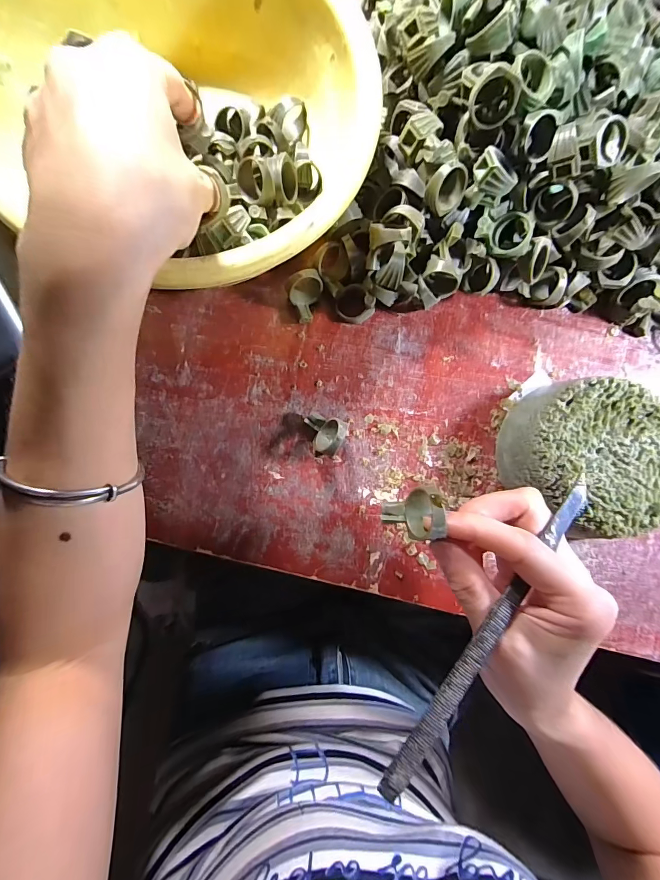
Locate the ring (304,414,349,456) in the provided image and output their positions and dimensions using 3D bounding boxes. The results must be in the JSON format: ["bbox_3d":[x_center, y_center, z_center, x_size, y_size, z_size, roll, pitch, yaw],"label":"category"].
[{"bbox_3d":[-0.002,-0.003,0.251,0.029,0.028,0.026,8,84,-3],"label":"ring"}]

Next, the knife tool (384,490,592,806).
[{"bbox_3d":[0.075,0.082,0.167,0.008,0.004,0.161,43,73,1],"label":"knife tool"}]

